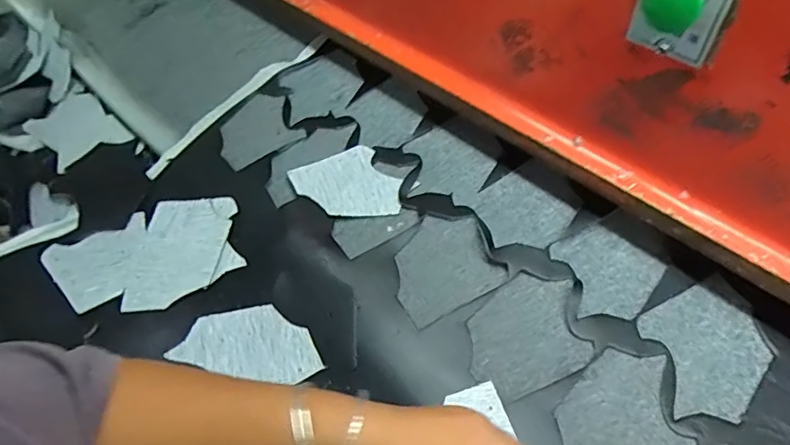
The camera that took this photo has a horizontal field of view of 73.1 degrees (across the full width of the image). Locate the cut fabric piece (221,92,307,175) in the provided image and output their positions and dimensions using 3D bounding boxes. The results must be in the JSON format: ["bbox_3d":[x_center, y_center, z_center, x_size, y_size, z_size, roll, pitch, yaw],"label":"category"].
[{"bbox_3d":[-0.175,-0.118,0.670,0.104,0.008,0.095,-35,59,-18],"label":"cut fabric piece"}]

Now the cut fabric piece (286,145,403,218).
[{"bbox_3d":[-0.055,-0.042,0.601,0.105,0.014,0.104,-23,56,-11],"label":"cut fabric piece"}]

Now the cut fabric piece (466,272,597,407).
[{"bbox_3d":[0.122,0.101,0.494,0.117,0.005,0.099,-22,56,-10],"label":"cut fabric piece"}]

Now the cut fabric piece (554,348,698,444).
[{"bbox_3d":[0.185,0.168,0.441,0.121,0.004,0.102,-23,56,-11],"label":"cut fabric piece"}]

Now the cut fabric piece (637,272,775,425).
[{"bbox_3d":[0.278,0.109,0.471,0.101,0.007,0.116,-11,55,-3],"label":"cut fabric piece"}]

